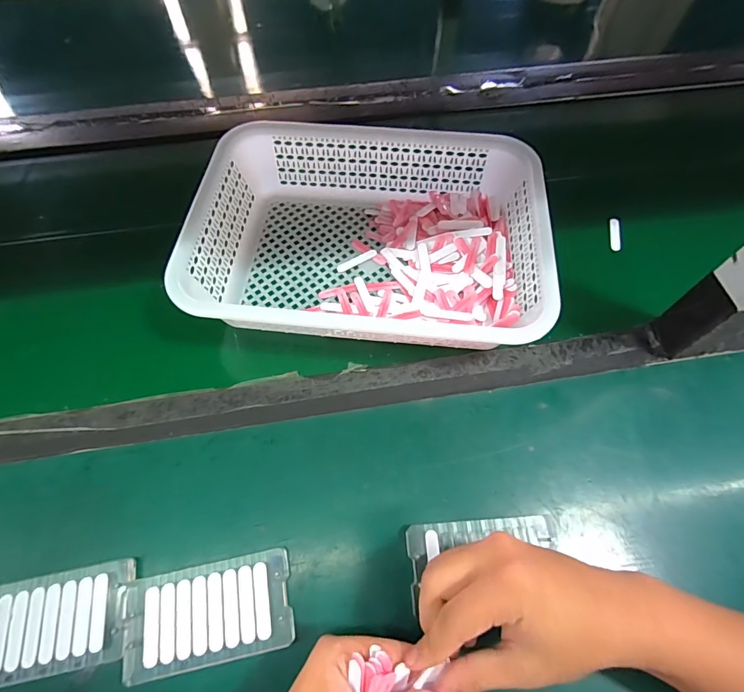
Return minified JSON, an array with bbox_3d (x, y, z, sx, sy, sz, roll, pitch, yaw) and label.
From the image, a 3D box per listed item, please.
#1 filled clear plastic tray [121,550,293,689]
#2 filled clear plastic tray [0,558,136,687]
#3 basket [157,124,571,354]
[{"bbox_3d":[-0.126,0.207,0.316,0.124,0.012,0.066,-11,63,-6],"label":"filled clear plastic tray"},{"bbox_3d":[-0.248,0.213,0.312,0.118,0.016,0.066,-10,63,-5],"label":"filled clear plastic tray"},{"bbox_3d":[-0.004,-0.119,0.446,0.357,0.081,0.249,4,62,2],"label":"basket"}]

